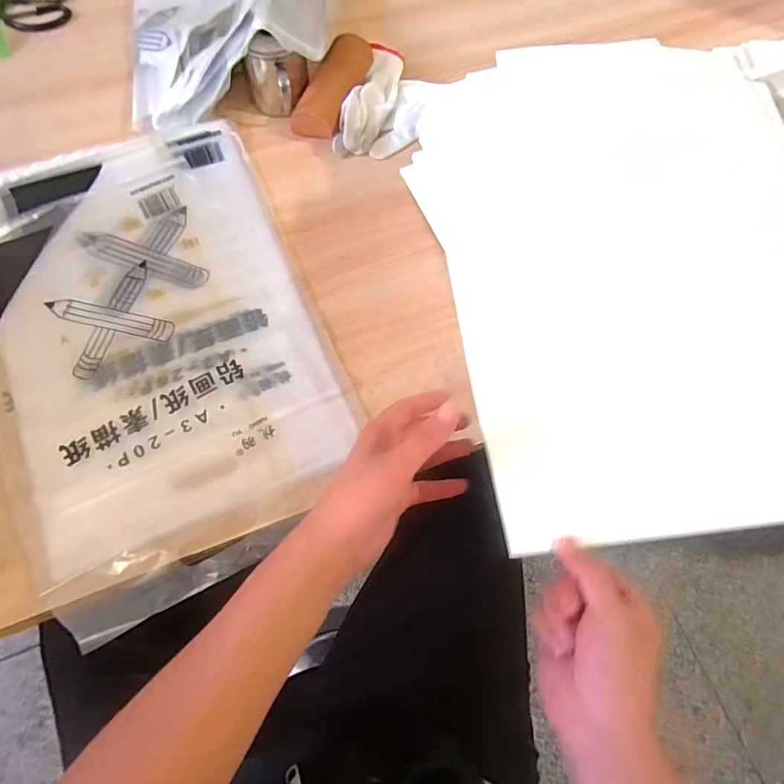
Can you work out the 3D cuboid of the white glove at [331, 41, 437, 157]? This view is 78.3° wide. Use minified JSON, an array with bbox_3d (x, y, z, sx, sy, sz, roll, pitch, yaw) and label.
[{"bbox_3d":[-0.004,-0.394,0.657,0.107,0.031,0.182,14,70,1],"label":"white glove"}]

